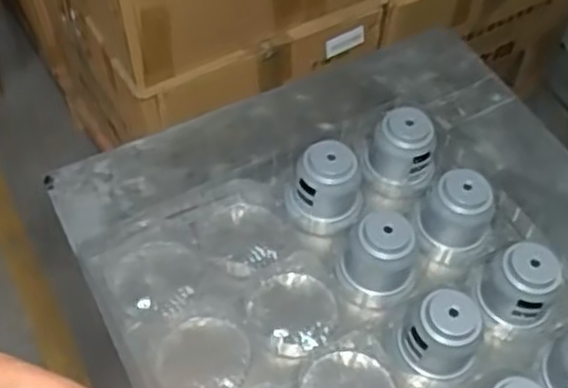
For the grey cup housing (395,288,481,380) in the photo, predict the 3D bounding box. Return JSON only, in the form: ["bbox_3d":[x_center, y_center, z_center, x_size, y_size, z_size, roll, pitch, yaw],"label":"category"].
[{"bbox_3d":[0.153,0.140,0.723,0.073,0.078,0.069,7,55,2],"label":"grey cup housing"}]

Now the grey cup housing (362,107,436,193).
[{"bbox_3d":[0.137,-0.045,0.851,0.083,0.092,0.071,11,55,5],"label":"grey cup housing"}]

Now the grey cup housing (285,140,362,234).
[{"bbox_3d":[0.046,-0.006,0.812,0.077,0.077,0.073,-37,64,-24],"label":"grey cup housing"}]

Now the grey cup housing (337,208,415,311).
[{"bbox_3d":[0.101,0.073,0.759,0.076,0.086,0.068,-18,58,-14],"label":"grey cup housing"}]

